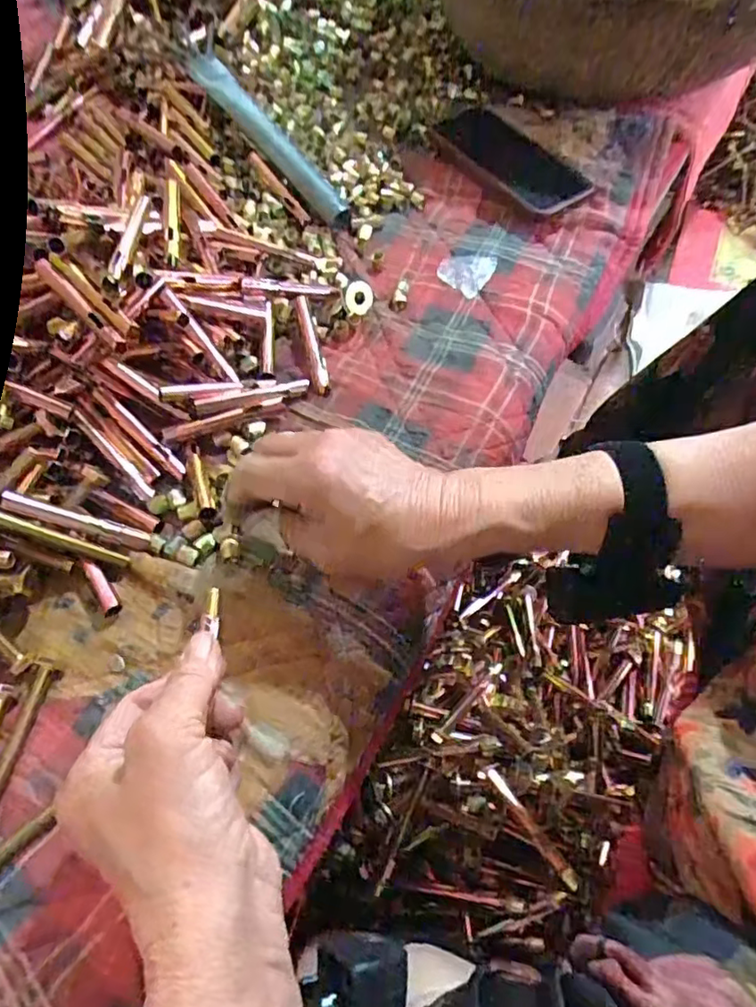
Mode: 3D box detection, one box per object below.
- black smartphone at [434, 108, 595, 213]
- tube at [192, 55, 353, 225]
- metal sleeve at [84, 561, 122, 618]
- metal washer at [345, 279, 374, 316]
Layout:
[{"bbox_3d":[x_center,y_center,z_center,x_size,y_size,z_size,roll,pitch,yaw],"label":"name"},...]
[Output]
[{"bbox_3d":[0.125,-0.323,0.554,0.151,0.016,0.081,42,65,13],"label":"black smartphone"},{"bbox_3d":[-0.096,-0.328,0.536,0.033,0.018,0.207,-38,83,-20],"label":"tube"},{"bbox_3d":[-0.166,0.050,0.358,0.010,0.007,0.036,-31,64,-17],"label":"metal sleeve"},{"bbox_3d":[-0.014,-0.163,0.472,0.025,0.004,0.028,12,84,-37],"label":"metal washer"}]

